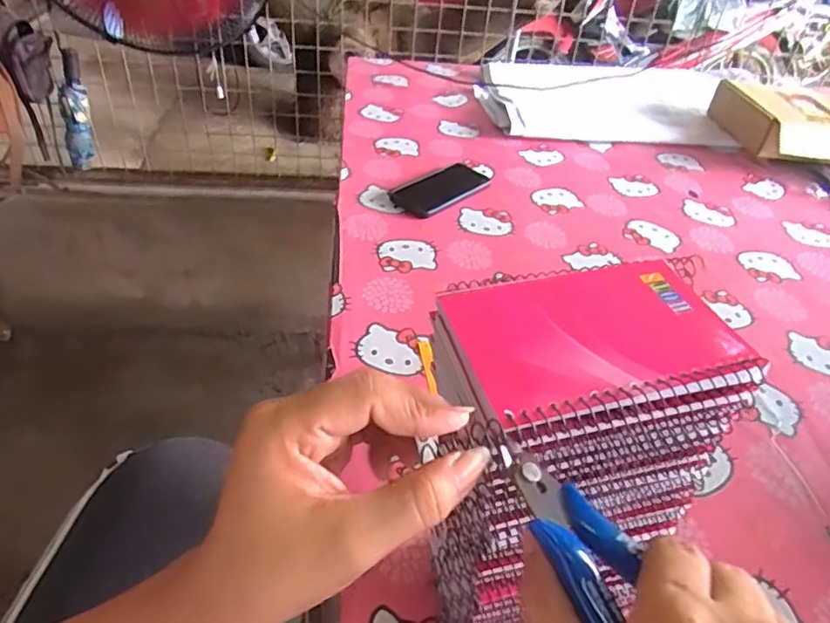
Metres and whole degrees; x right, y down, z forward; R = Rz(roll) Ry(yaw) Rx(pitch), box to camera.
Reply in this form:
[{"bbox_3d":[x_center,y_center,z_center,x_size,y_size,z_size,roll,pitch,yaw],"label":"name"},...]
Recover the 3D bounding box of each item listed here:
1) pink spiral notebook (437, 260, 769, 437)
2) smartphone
[{"bbox_3d":[0.083,0.011,0.278,0.131,0.011,0.081,-7,44,-15],"label":"pink spiral notebook"},{"bbox_3d":[0.040,-0.191,0.924,0.083,0.006,0.166,34,48,26],"label":"smartphone"}]

